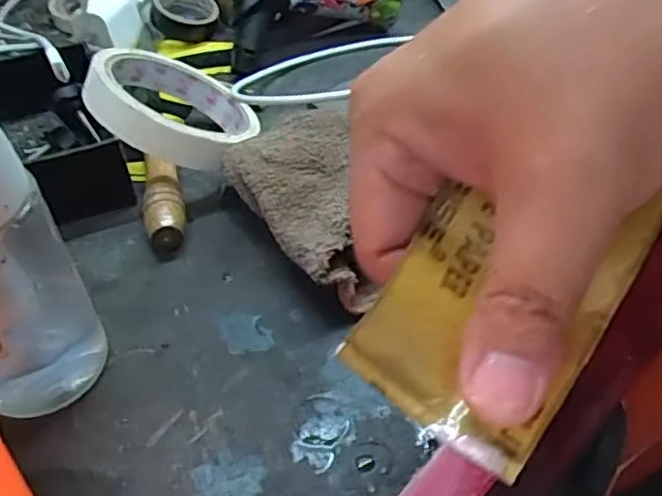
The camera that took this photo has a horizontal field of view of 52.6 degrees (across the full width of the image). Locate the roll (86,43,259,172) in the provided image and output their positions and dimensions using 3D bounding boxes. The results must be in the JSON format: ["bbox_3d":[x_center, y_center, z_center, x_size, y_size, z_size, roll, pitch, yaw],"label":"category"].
[{"bbox_3d":[-0.089,-0.081,0.374,0.087,0.024,0.094,27,27,-16],"label":"roll"}]

